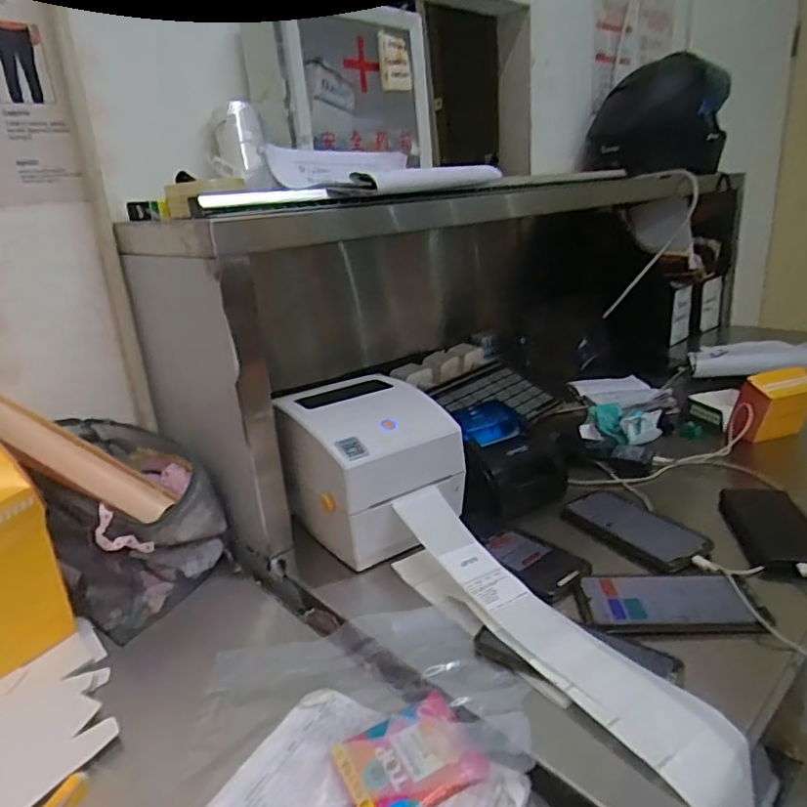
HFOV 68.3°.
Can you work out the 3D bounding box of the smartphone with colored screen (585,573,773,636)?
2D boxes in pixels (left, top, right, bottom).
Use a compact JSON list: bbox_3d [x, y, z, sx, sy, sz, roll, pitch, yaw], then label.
[{"bbox_3d":[0.266,0.193,0.590,0.163,0.006,0.087,-3,19,4],"label":"smartphone with colored screen"}]

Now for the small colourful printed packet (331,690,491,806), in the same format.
[{"bbox_3d":[0.004,0.281,0.471,0.101,0.011,0.085,-13,21,-24],"label":"small colourful printed packet"}]

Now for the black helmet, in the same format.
[{"bbox_3d":[0.609,-0.685,1.445,0.286,0.228,0.199,10,24,36],"label":"black helmet"}]

